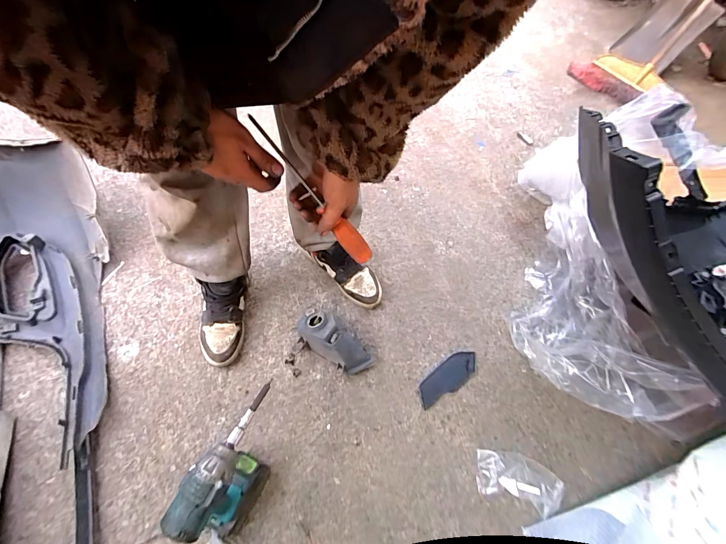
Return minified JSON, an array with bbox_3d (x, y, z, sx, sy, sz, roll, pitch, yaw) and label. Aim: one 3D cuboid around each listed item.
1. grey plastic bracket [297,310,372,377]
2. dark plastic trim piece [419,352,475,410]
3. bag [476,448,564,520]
[{"bbox_3d":[-0.068,0.164,0.826,0.192,0.087,0.079,34,66,14],"label":"grey plastic bracket"},{"bbox_3d":[0.208,0.260,0.865,0.176,0.017,0.067,-37,69,-22],"label":"dark plastic trim piece"},{"bbox_3d":[0.330,0.441,0.752,0.177,0.034,0.095,19,61,7],"label":"bag"}]

